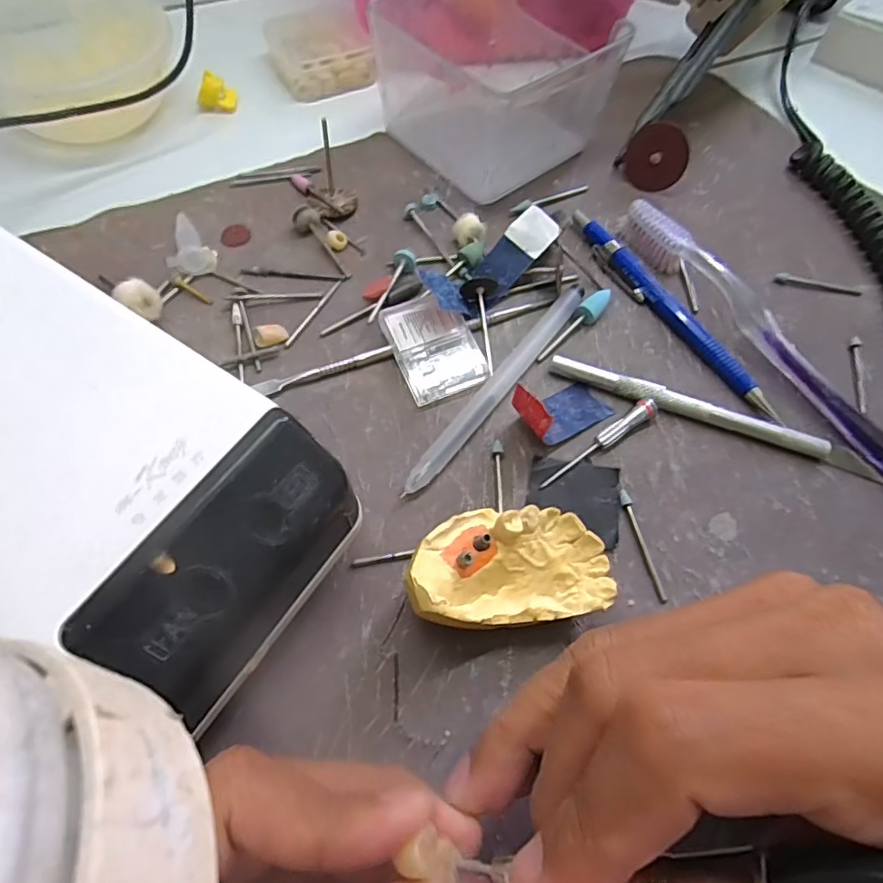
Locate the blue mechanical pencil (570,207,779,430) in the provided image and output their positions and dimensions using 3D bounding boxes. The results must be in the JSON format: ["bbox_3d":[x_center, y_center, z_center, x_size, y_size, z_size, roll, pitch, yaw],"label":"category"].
[{"bbox_3d":[0.103,-0.061,0.258,0.010,0.011,0.133,-29,67,-17],"label":"blue mechanical pencil"}]

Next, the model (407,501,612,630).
[{"bbox_3d":[0.022,0.042,0.187,0.064,0.030,0.035,-4,62,-5],"label":"model"}]

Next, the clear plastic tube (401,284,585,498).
[{"bbox_3d":[0.025,-0.025,0.237,0.010,0.008,0.123,34,65,15],"label":"clear plastic tube"}]

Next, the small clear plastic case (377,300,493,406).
[{"bbox_3d":[-0.003,-0.040,0.241,0.033,0.011,0.045,-20,64,-13],"label":"small clear plastic case"}]

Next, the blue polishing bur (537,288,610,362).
[{"bbox_3d":[0.060,-0.051,0.251,0.009,0.008,0.047,38,66,16],"label":"blue polishing bur"}]

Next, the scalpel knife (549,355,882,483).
[{"bbox_3d":[0.111,-0.011,0.233,0.135,0.010,0.011,17,62,6],"label":"scalpel knife"}]

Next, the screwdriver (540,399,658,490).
[{"bbox_3d":[0.063,0.001,0.224,0.058,0.008,0.008,-34,68,-19],"label":"screwdriver"}]

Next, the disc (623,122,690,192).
[{"bbox_3d":[0.112,-0.149,0.297,0.004,0.031,0.031,-31,101,-56],"label":"disc"}]

